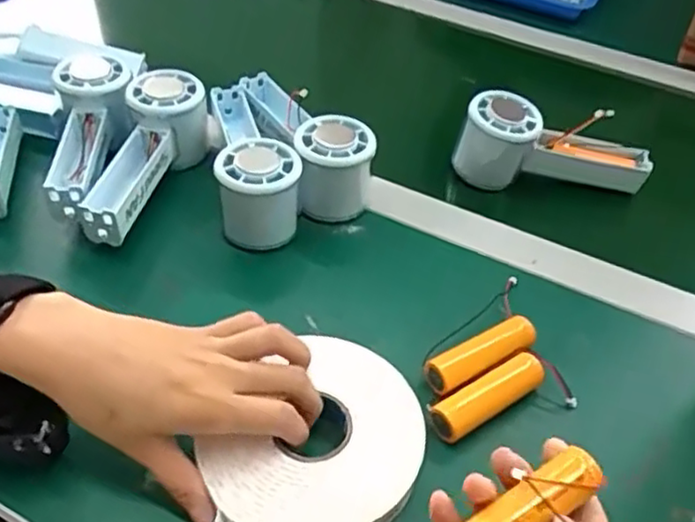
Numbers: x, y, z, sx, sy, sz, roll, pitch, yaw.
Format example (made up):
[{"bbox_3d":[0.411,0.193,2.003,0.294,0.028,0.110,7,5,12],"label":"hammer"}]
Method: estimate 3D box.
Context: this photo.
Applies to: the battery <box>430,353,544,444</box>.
[{"bbox_3d":[0.079,0.078,0.380,0.073,0.021,0.020,-23,51,-26],"label":"battery"}]

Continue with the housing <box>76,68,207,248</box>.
[{"bbox_3d":[-0.146,-0.075,0.485,0.053,0.064,0.144,8,44,3],"label":"housing"}]

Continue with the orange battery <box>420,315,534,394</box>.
[{"bbox_3d":[0.080,0.058,0.394,0.073,0.020,0.021,-19,50,-23],"label":"orange battery"}]

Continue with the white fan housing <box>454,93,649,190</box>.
[{"bbox_3d":[0.166,-0.094,0.540,0.154,0.063,0.051,2,44,-4],"label":"white fan housing"}]

